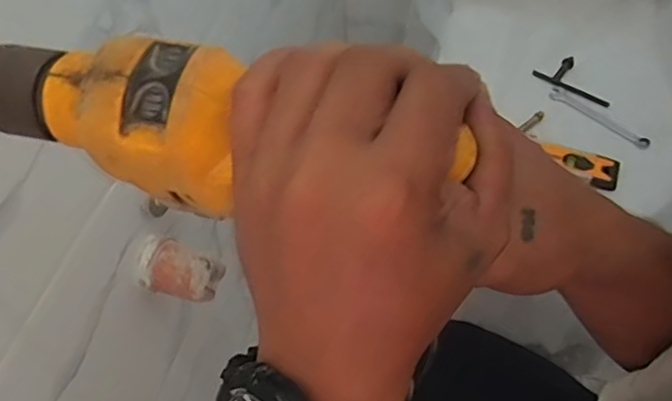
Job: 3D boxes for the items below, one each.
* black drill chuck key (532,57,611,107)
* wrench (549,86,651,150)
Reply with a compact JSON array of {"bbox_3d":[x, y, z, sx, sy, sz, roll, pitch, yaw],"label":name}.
[{"bbox_3d":[0.331,-0.167,0.806,0.109,0.022,0.046,33,61,24],"label":"black drill chuck key"},{"bbox_3d":[0.345,-0.110,0.772,0.016,0.010,0.144,-37,60,-22],"label":"wrench"}]

